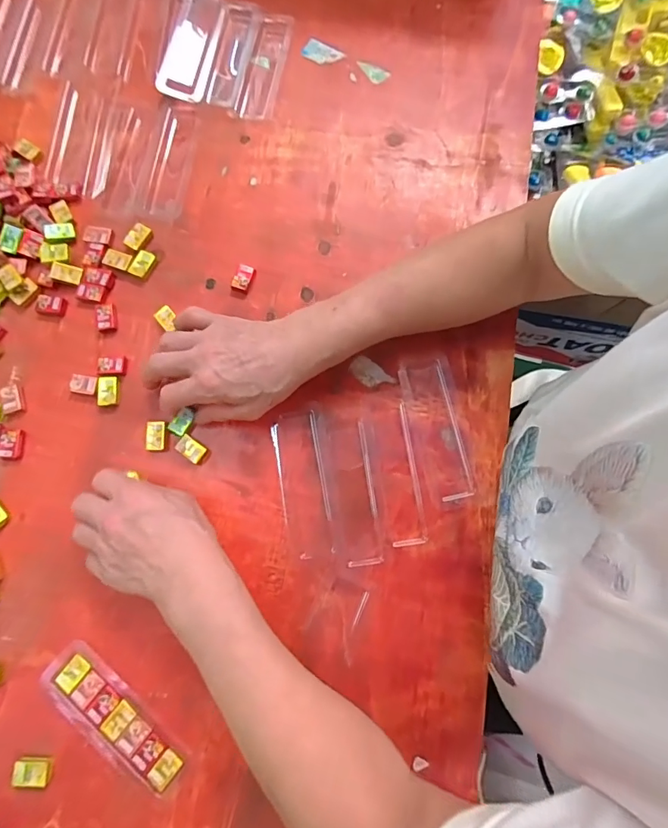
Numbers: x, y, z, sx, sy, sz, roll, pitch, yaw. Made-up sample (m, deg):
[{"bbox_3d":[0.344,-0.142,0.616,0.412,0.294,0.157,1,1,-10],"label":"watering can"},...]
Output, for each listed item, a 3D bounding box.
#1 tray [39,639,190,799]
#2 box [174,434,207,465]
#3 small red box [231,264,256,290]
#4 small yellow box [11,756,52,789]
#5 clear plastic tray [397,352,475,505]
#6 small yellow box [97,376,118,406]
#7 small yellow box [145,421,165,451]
[{"bbox_3d":[-0.171,0.238,0.348,0.134,0.010,0.046,37,81,8],"label":"tray"},{"bbox_3d":[-0.126,0.031,0.392,0.025,0.009,0.017,38,81,8],"label":"box"},{"bbox_3d":[-0.087,-0.131,0.424,0.017,0.007,0.025,20,79,5],"label":"small red box"},{"bbox_3d":[-0.232,0.275,0.340,0.028,0.005,0.019,8,78,2],"label":"small yellow box"},{"bbox_3d":[0.094,0.013,0.393,0.043,0.004,0.130,-12,78,-2],"label":"clear plastic tray"},{"bbox_3d":[-0.206,-0.021,0.403,0.017,0.006,0.026,-9,78,-1],"label":"small yellow box"},{"bbox_3d":[-0.158,0.019,0.394,0.015,0.008,0.026,-3,78,0],"label":"small yellow box"}]

